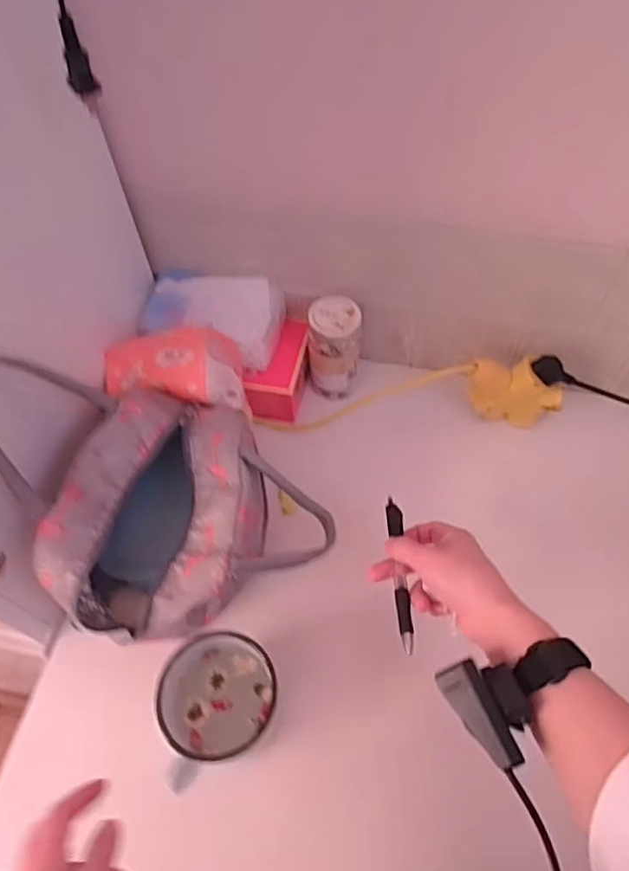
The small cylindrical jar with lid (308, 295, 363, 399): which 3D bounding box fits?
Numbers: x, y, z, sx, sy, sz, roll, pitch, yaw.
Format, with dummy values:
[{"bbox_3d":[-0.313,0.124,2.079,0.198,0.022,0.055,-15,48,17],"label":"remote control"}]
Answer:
[{"bbox_3d":[0.024,-0.098,0.698,0.057,0.119,0.052,-1,59,2],"label":"small cylindrical jar with lid"}]

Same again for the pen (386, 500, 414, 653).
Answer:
[{"bbox_3d":[0.075,0.116,0.523,0.015,0.009,0.142,-2,49,1],"label":"pen"}]

